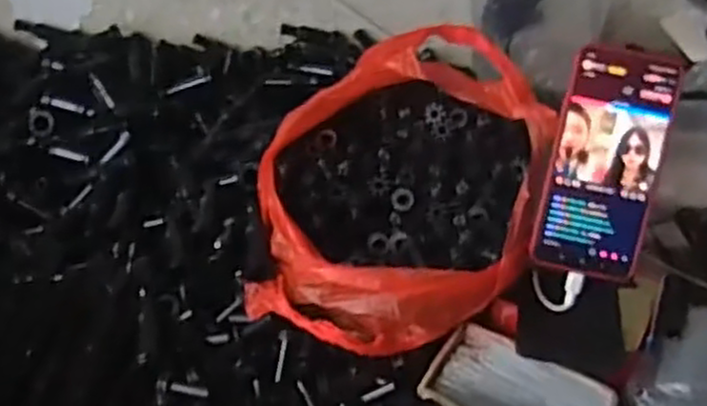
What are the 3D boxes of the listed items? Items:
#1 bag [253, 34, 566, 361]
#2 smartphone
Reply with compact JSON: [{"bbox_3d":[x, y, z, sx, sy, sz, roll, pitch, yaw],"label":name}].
[{"bbox_3d":[0.033,-0.009,0.600,0.215,0.150,0.253,18,42,18],"label":"bag"},{"bbox_3d":[0.184,-0.029,0.544,0.079,0.164,0.006,12,8,5],"label":"smartphone"}]

